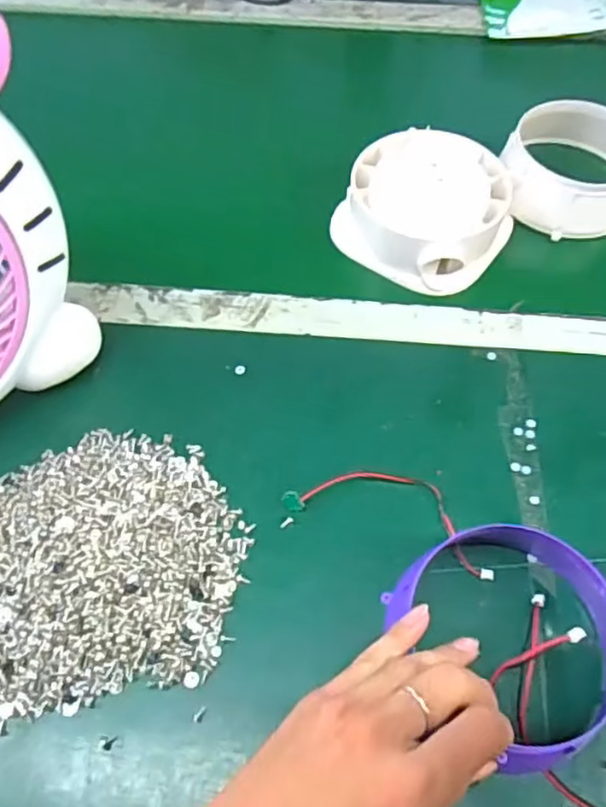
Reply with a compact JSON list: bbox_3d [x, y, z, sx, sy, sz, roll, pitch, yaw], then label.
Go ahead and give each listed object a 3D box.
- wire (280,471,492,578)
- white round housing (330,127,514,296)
[{"bbox_3d":[0.060,0.067,0.421,0.137,0.012,0.050,18,59,9],"label":"wire"},{"bbox_3d":[0.105,-0.168,0.543,0.135,0.043,0.135,27,61,15],"label":"white round housing"}]

